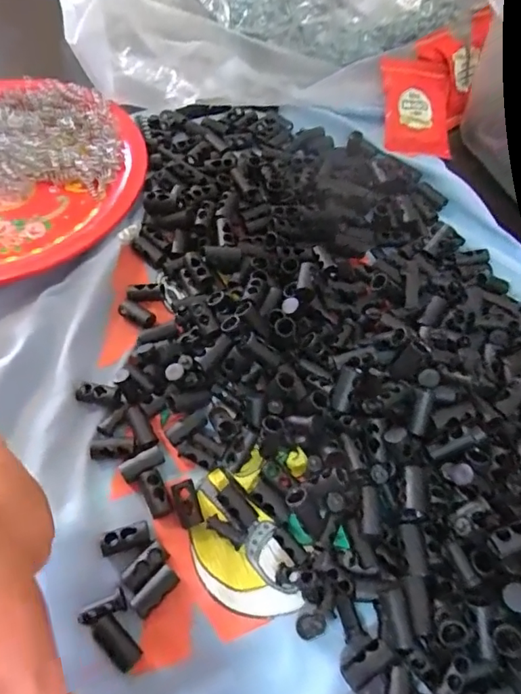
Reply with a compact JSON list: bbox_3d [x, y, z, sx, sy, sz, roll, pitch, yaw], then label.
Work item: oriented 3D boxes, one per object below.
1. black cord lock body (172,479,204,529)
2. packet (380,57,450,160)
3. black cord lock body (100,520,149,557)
[{"bbox_3d":[-0.029,0.063,0.200,0.009,0.004,0.018,-12,85,-21],"label":"black cord lock body"},{"bbox_3d":[0.101,-0.151,0.319,0.045,0.011,0.064,1,84,-11],"label":"packet"},{"bbox_3d":[-0.052,0.073,0.193,0.018,0.006,0.008,-16,62,-12],"label":"black cord lock body"}]

